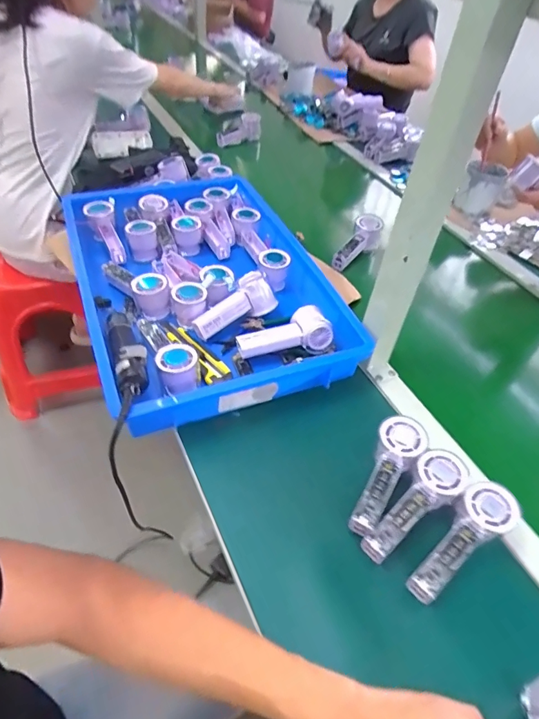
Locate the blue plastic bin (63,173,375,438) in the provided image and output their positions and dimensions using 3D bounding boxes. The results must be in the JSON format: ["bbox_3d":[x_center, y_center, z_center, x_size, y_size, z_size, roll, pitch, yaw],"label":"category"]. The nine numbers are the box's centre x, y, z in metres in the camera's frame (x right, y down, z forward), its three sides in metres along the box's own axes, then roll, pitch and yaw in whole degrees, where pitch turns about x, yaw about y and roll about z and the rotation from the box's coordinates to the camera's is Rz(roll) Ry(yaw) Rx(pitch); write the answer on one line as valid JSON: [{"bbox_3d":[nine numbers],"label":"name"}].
[{"bbox_3d":[-0.125,-0.152,0.791,0.370,0.091,0.597,-14,49,-20],"label":"blue plastic bin"}]

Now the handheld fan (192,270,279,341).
[{"bbox_3d":[-0.059,-0.085,0.724,0.141,0.049,0.056,-33,56,-14],"label":"handheld fan"}]

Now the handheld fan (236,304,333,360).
[{"bbox_3d":[0.024,-0.036,0.674,0.137,0.046,0.069,-16,50,-22],"label":"handheld fan"}]

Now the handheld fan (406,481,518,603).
[{"bbox_3d":[0.207,0.193,0.487,0.155,0.031,0.053,-37,59,-18],"label":"handheld fan"}]

